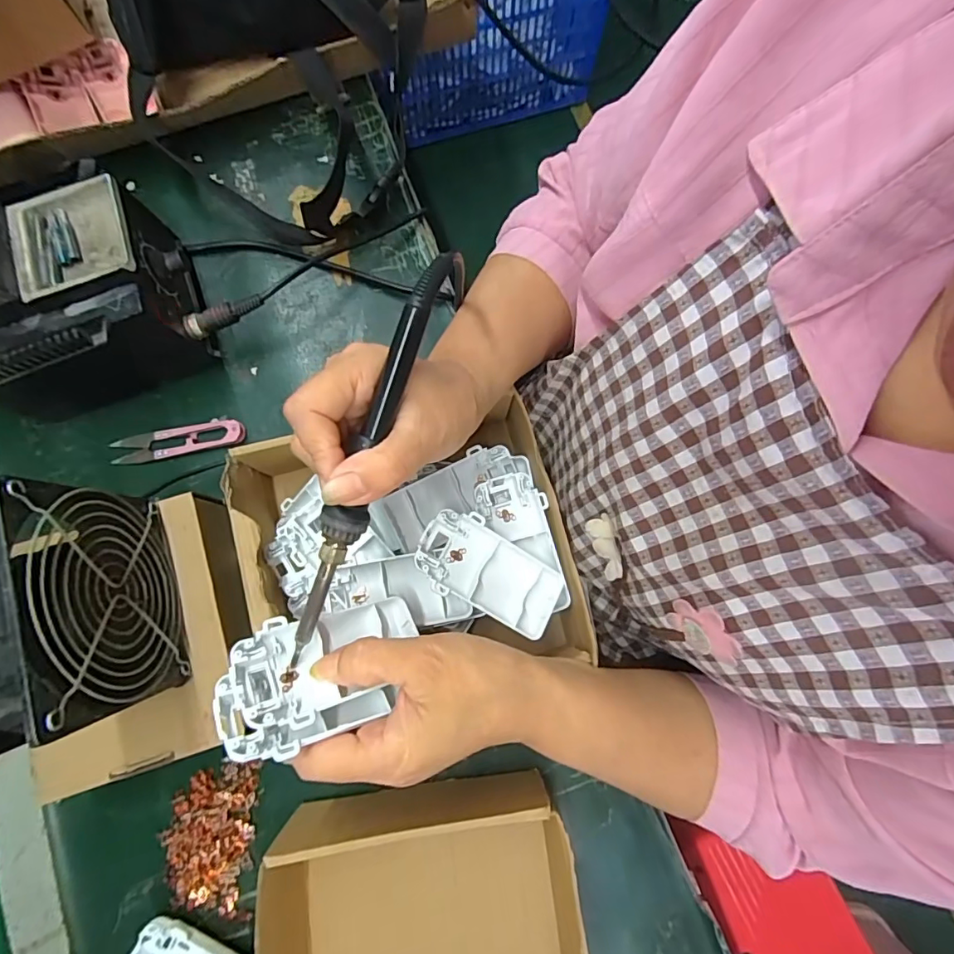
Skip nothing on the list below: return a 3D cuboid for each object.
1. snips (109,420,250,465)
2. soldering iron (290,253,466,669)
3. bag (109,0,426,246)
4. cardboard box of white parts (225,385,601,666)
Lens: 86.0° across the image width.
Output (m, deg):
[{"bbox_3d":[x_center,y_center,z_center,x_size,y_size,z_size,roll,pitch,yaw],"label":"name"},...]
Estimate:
[{"bbox_3d":[-0.235,-0.029,0.401,0.102,0.012,0.024,-10,80,-3],"label":"snips"},{"bbox_3d":[-0.051,-0.008,0.246,0.020,0.017,0.211,21,92,3],"label":"soldering iron"},{"bbox_3d":[-0.165,-0.352,0.414,0.239,0.100,0.301,-9,80,-3],"label":"bag"},{"bbox_3d":[-0.046,0.049,0.347,0.203,0.085,0.176,-14,80,-4],"label":"cardboard box of white parts"}]

